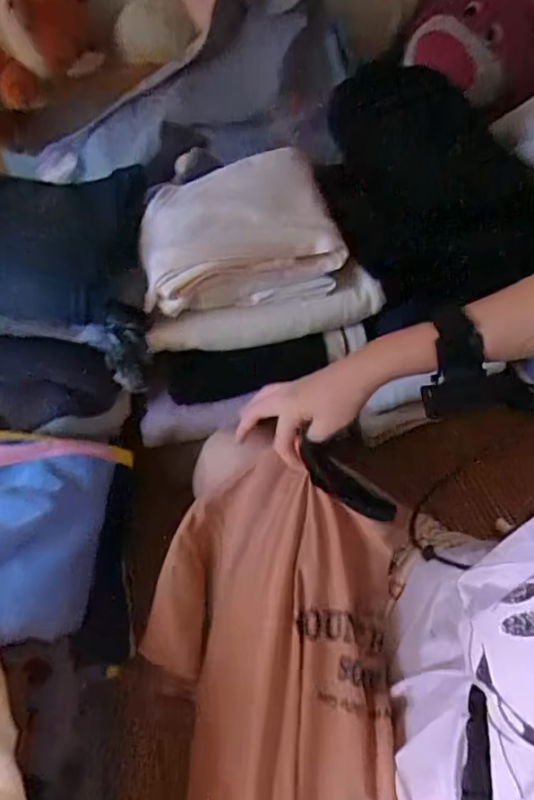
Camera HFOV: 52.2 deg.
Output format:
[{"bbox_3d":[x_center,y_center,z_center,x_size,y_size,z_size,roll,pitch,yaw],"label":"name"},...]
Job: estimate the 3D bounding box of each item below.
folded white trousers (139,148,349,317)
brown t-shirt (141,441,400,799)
[{"bbox_3d":[-0.033,-0.187,0.598,0.207,0.085,0.180,-9,50,-10],"label":"folded white trousers"},{"bbox_3d":[-0.006,0.330,0.388,0.208,0.120,0.580,4,56,1],"label":"brown t-shirt"}]

